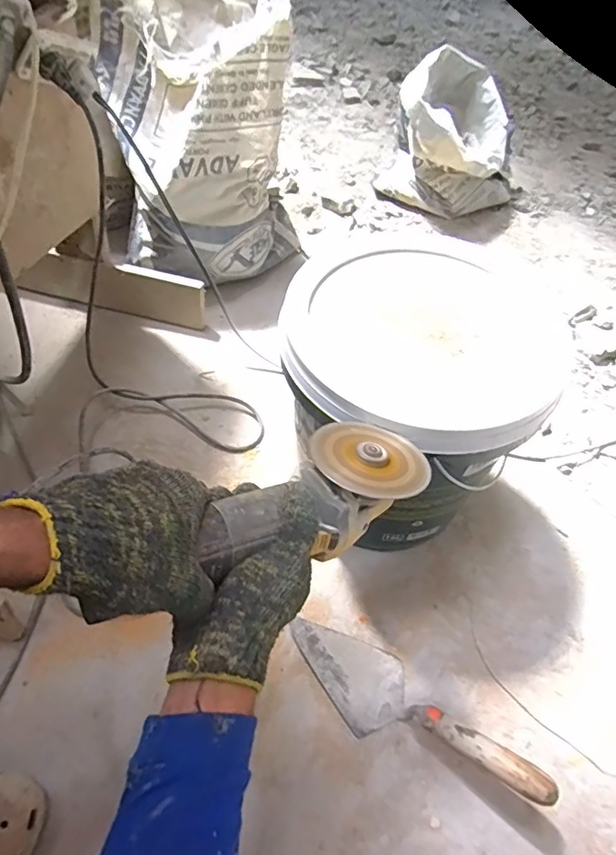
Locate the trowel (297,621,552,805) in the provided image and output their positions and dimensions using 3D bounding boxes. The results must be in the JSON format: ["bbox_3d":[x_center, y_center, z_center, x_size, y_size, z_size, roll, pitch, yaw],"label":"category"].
[{"bbox_3d":[0.111,0.320,0.600,0.318,0.072,0.095,18,50,36],"label":"trowel"}]

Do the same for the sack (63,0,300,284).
[{"bbox_3d":[-0.187,-0.534,0.913,0.330,0.455,0.339,-8,54,-12],"label":"sack"}]

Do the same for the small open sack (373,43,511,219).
[{"bbox_3d":[0.369,-0.701,1.287,0.272,0.298,0.294,28,56,15],"label":"small open sack"}]

